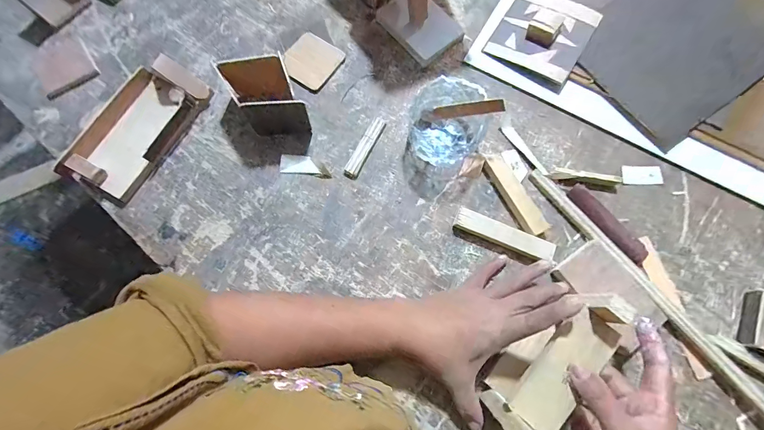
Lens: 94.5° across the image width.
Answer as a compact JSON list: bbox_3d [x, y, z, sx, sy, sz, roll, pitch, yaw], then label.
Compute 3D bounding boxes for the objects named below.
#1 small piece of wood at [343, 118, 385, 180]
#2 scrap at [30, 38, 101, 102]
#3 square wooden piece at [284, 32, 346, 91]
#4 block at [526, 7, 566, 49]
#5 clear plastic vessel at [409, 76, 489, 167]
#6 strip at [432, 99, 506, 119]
[{"bbox_3d":[-0.020,-0.082,0.428,0.018,0.005,0.086,27,76,6],"label":"small piece of wood"},{"bbox_3d":[-0.408,-0.192,0.453,0.066,0.015,0.064,-37,78,-10],"label":"scrap"},{"bbox_3d":[-0.092,-0.200,0.455,0.066,0.010,0.071,34,77,8],"label":"square wooden piece"},{"bbox_3d":[0.210,-0.242,0.454,0.038,0.023,0.033,32,77,8],"label":"block"},{"bbox_3d":[0.077,-0.107,0.411,0.091,0.058,0.081,22,75,5],"label":"clear plastic vessel"},{"bbox_3d":[0.094,-0.118,0.397,0.004,0.090,0.015,-40,122,-35],"label":"strip"}]

